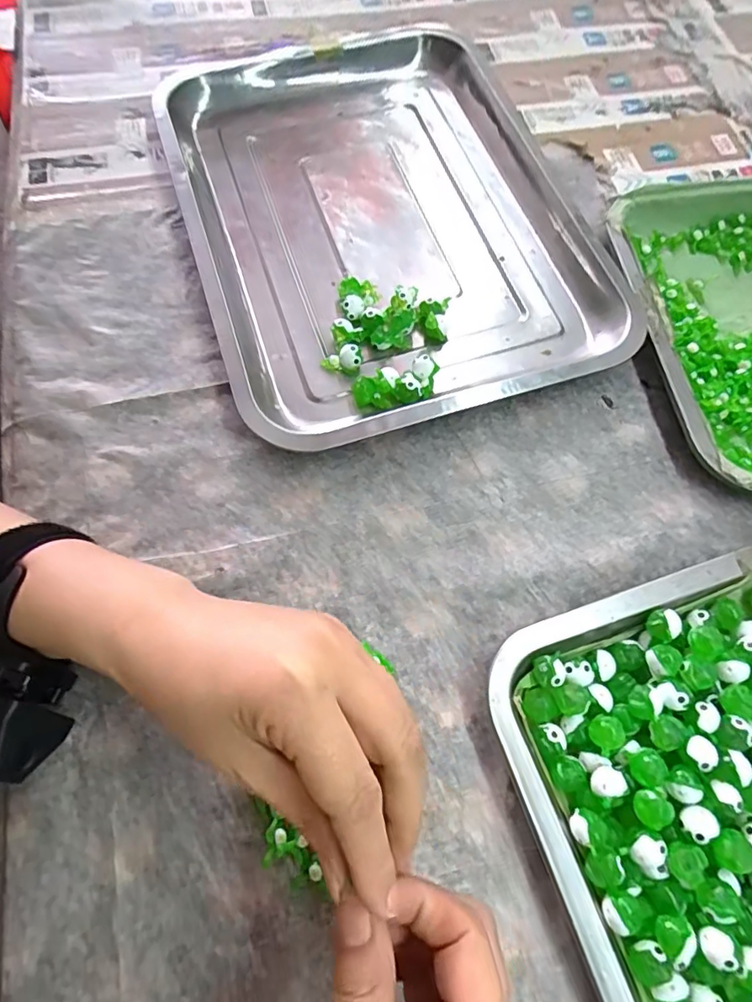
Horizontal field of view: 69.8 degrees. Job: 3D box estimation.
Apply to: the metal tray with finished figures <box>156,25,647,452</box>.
[{"bbox_3d":[-0.003,-0.212,0.391,0.259,0.027,0.358,-17,69,-9],"label":"metal tray with finished figures"}]

